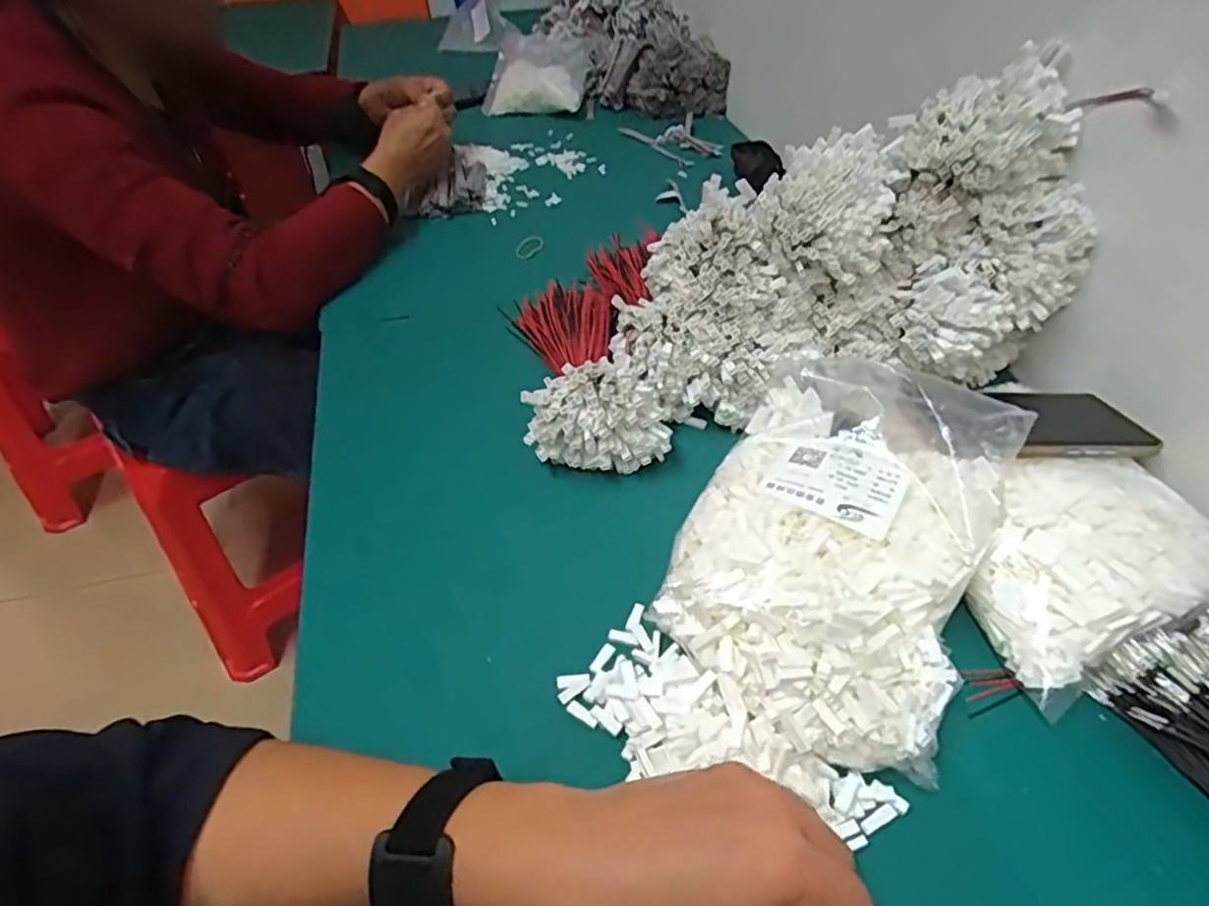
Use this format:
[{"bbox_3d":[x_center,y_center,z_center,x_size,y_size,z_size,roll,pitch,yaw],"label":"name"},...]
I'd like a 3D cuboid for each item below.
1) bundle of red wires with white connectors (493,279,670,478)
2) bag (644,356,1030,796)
[{"bbox_3d":[-0.027,-0.089,0.566,0.099,0.081,0.250,-10,46,-8],"label":"bundle of red wires with white connectors"},{"bbox_3d":[0.152,0.039,0.432,0.167,0.080,0.299,21,50,22],"label":"bag"}]

